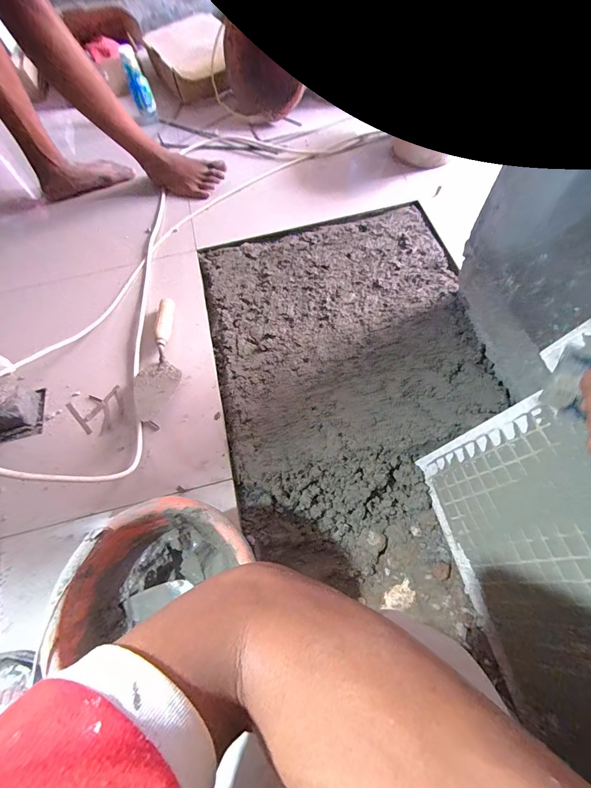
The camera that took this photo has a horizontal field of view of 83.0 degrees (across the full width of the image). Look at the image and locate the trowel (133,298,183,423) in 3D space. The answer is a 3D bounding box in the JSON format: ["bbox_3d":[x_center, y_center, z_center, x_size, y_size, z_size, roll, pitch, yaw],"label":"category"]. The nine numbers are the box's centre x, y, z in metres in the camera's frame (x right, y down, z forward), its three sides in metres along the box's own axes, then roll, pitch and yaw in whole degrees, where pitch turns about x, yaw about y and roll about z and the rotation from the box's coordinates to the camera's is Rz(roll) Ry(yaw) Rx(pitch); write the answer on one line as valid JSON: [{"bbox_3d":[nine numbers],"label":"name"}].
[{"bbox_3d":[-0.285,-0.082,0.720,0.084,0.034,0.289,5,66,6],"label":"trowel"}]

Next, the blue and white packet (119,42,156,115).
[{"bbox_3d":[-0.467,-0.924,0.986,0.058,0.150,0.045,-23,37,-7],"label":"blue and white packet"}]

